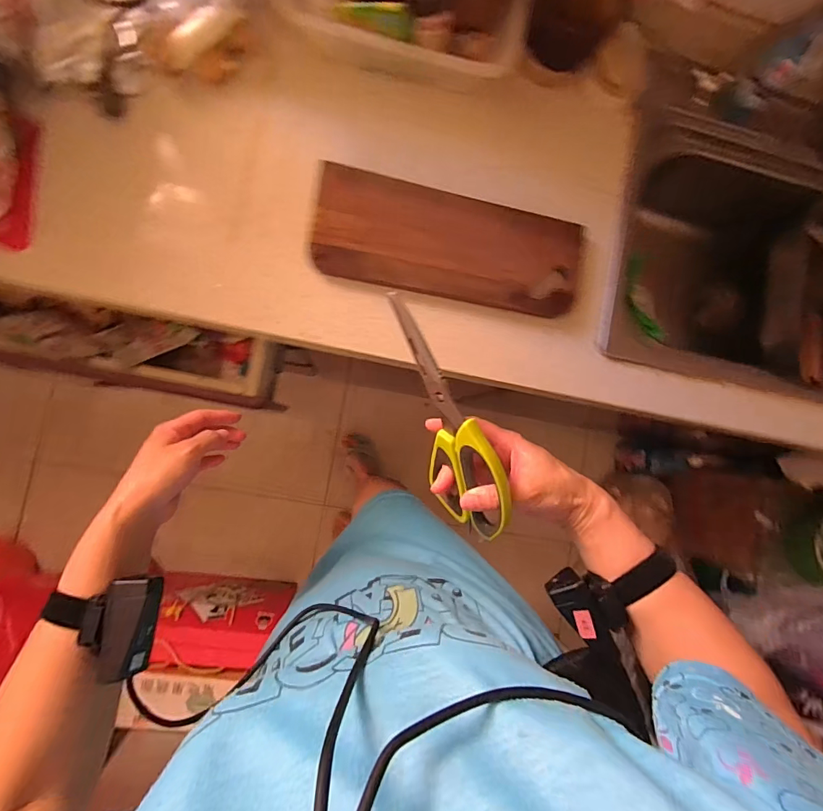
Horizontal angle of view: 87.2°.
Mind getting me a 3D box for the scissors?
[{"bbox_3d":[0.035,0.017,0.343,0.011,0.073,0.210,-30,117,-35],"label":"scissors"}]

